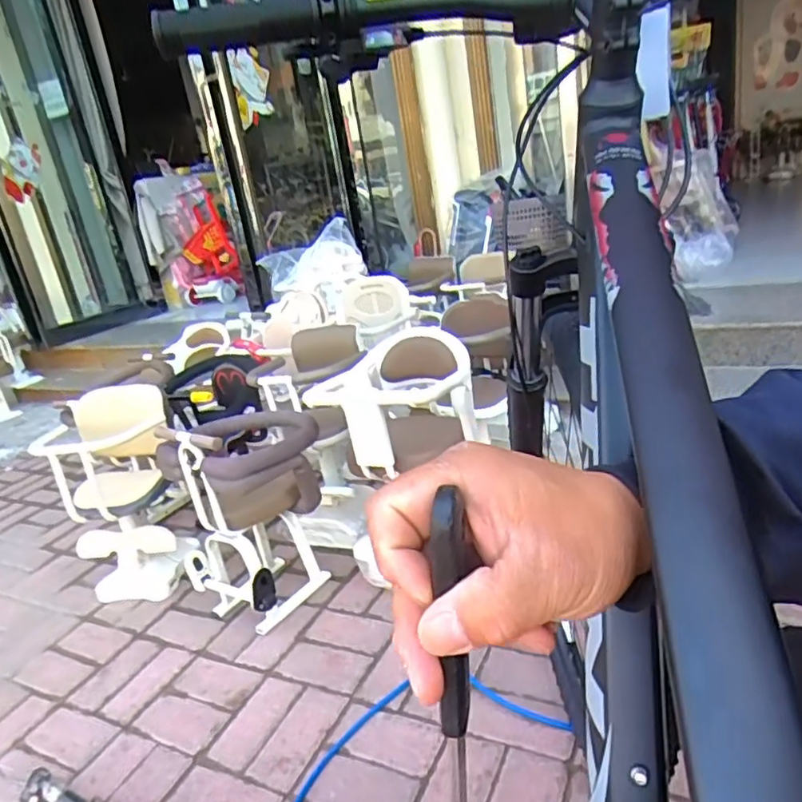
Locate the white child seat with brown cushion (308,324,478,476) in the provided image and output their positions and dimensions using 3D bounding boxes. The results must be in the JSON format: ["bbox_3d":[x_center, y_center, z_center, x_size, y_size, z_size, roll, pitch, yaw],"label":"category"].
[{"bbox_3d":[-0.026,-0.005,1.392,0.338,0.247,0.266,6,21,18],"label":"white child seat with brown cushion"}]

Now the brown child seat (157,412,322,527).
[{"bbox_3d":[-0.362,0.148,1.397,0.336,0.214,0.310,-7,21,-19],"label":"brown child seat"}]

